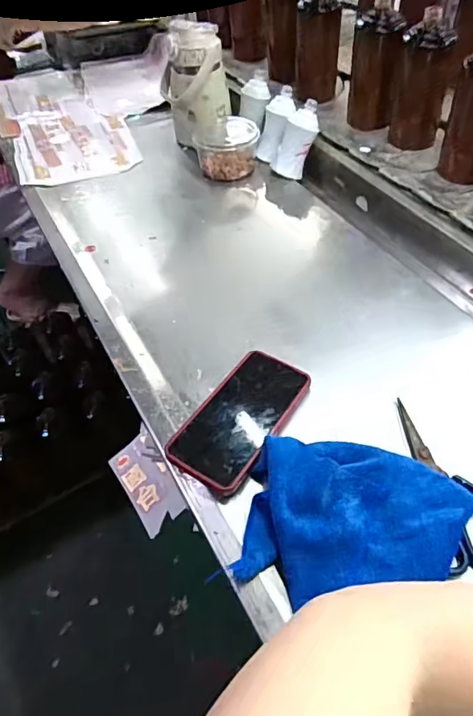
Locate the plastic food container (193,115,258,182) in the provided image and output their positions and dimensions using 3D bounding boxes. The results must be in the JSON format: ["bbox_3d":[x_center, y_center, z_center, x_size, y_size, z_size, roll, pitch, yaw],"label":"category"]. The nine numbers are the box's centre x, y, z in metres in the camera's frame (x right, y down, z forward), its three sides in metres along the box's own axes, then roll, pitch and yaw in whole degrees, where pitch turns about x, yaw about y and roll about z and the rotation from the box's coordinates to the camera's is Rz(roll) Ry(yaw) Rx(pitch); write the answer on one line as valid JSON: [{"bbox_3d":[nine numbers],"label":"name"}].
[{"bbox_3d":[-0.017,-0.380,0.879,0.112,0.062,0.124,-5,51,1],"label":"plastic food container"}]

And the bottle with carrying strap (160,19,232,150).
[{"bbox_3d":[-0.074,-0.490,0.878,0.117,0.180,0.092,-8,51,-1],"label":"bottle with carrying strap"}]

